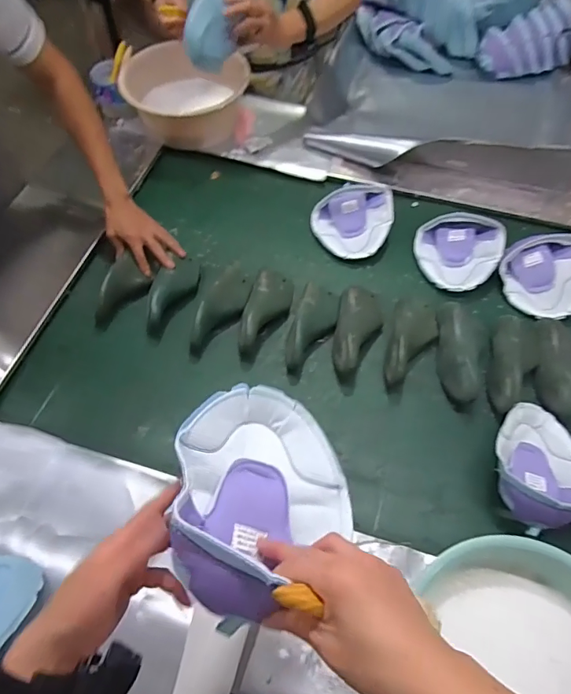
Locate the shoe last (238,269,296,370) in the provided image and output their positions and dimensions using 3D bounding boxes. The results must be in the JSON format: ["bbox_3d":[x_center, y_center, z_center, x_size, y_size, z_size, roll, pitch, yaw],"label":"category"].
[{"bbox_3d":[-0.043,-0.072,0.892,0.080,0.061,0.228,19,62,11],"label":"shoe last"}]

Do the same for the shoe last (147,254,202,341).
[{"bbox_3d":[-0.226,-0.113,0.910,0.076,0.063,0.202,18,61,10],"label":"shoe last"}]

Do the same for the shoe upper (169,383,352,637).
[{"bbox_3d":[-0.015,0.113,0.375,0.135,0.084,0.189,-4,60,-3],"label":"shoe upper"}]

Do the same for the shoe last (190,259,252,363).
[{"bbox_3d":[-0.117,-0.091,0.900,0.079,0.064,0.251,14,61,8],"label":"shoe last"}]

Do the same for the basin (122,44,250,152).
[{"bbox_3d":[-0.258,-0.638,1.142,0.299,0.117,0.234,15,61,8],"label":"basin"}]

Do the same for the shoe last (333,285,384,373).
[{"bbox_3d":[0.141,-0.036,0.868,0.087,0.056,0.197,10,60,6],"label":"shoe last"}]

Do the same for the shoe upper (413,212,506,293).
[{"bbox_3d":[0.359,-0.207,0.944,0.177,0.076,0.166,26,63,14],"label":"shoe upper"}]

